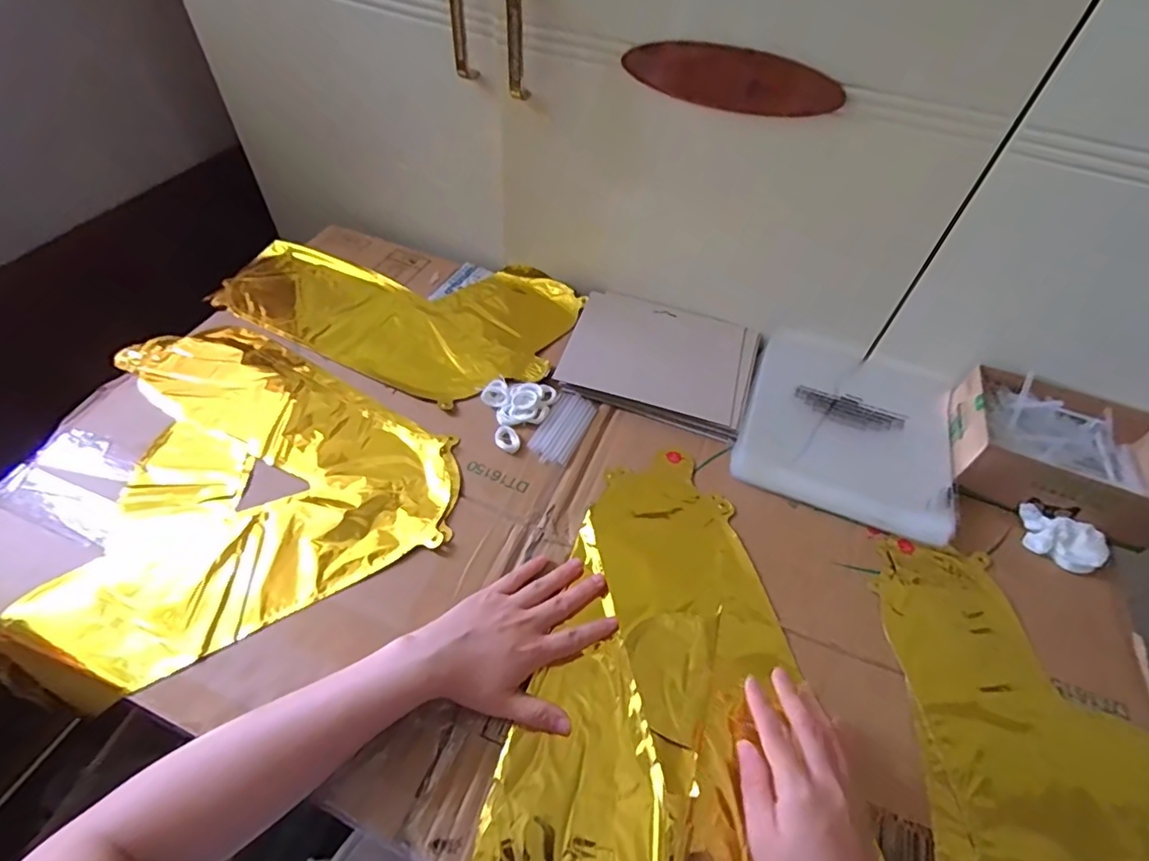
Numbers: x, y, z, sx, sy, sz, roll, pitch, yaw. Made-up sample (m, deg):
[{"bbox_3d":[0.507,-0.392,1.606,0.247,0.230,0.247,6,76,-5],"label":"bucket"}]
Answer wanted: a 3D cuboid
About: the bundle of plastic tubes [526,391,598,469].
[{"bbox_3d":[-0.010,-0.004,0.579,0.043,0.005,0.089,22,54,13],"label":"bundle of plastic tubes"}]

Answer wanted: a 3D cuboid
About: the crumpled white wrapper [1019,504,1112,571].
[{"bbox_3d":[0.454,0.102,0.525,0.067,0.023,0.044,21,54,12],"label":"crumpled white wrapper"}]

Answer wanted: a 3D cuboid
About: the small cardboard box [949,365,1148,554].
[{"bbox_3d":[0.479,0.023,0.561,0.188,0.065,0.143,19,53,11],"label":"small cardboard box"}]

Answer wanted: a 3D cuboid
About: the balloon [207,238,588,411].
[{"bbox_3d":[-0.210,-0.163,0.691,0.406,0.016,0.242,24,54,14],"label":"balloon"}]

